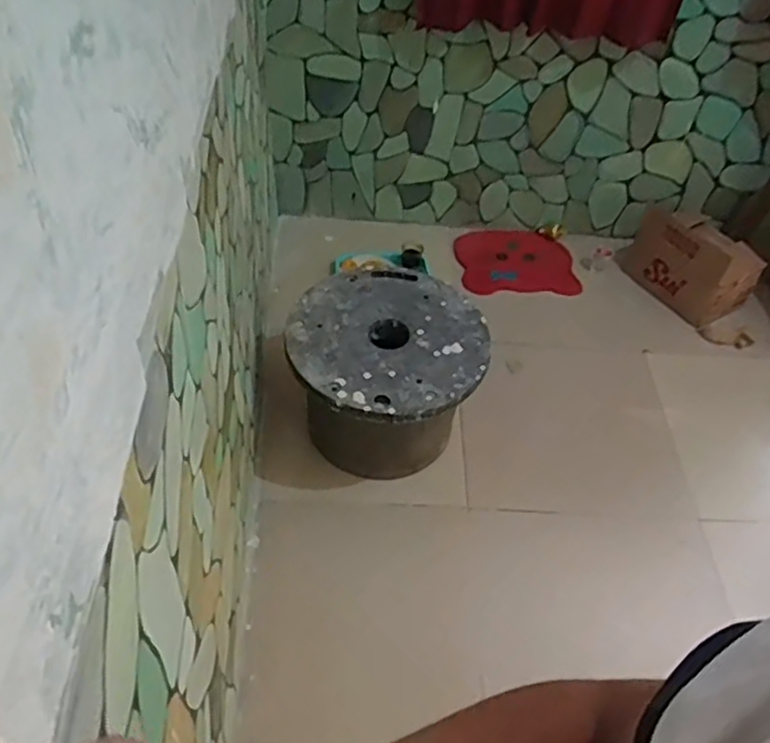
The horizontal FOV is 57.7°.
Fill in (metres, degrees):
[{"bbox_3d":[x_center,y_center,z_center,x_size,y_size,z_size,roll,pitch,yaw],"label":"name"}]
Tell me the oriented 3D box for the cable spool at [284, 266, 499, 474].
[{"bbox_3d":[-0.005,0.027,1.804,0.459,0.369,0.435,3,47,-3],"label":"cable spool"}]

